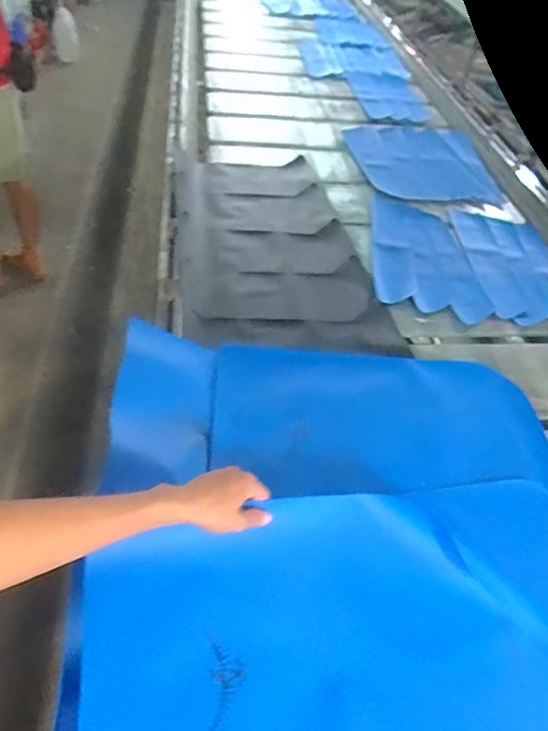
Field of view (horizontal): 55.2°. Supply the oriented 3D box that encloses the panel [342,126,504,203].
[{"bbox_3d":[0.480,-0.682,1.742,0.425,0.016,0.504,0,47,-3],"label":"panel"}]

